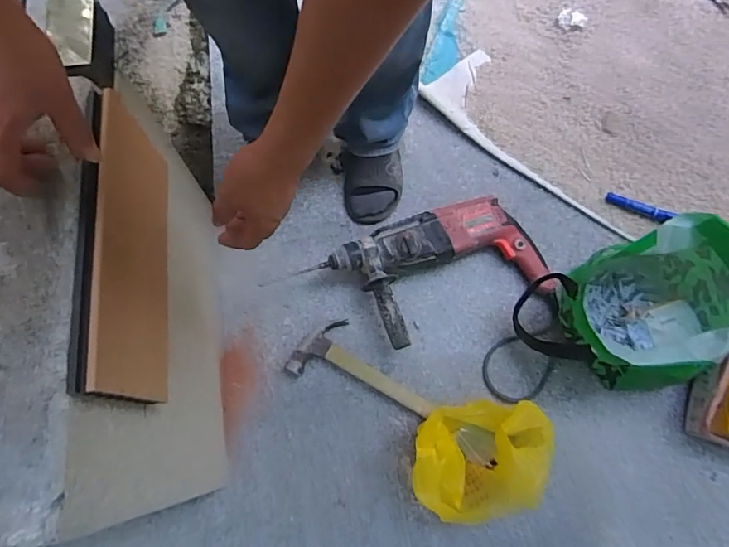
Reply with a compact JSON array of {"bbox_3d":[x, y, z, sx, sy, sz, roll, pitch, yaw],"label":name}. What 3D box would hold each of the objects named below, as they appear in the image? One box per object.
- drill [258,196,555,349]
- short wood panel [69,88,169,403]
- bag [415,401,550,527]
[{"bbox_3d":[0.124,-0.003,0.862,0.409,0.091,0.211,-20,74,-9],"label":"drill"},{"bbox_3d":[-0.248,-0.023,0.505,0.026,0.150,0.304,-8,73,-3],"label":"short wood panel"},{"bbox_3d":[0.170,0.271,0.720,0.203,0.134,0.142,-11,72,-6],"label":"bag"}]

